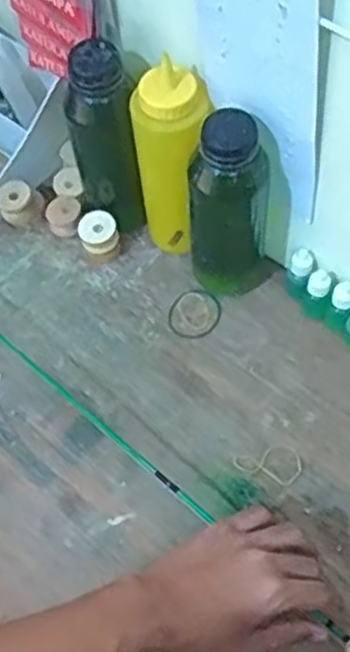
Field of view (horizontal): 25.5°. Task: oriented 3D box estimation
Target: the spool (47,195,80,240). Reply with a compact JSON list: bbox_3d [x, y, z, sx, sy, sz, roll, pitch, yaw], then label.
[{"bbox_3d":[-0.105,-0.104,0.730,0.032,0.027,0.035,-2,62,4],"label":"spool"}]

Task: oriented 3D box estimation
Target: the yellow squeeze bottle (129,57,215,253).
[{"bbox_3d":[-0.004,-0.129,0.644,0.059,0.193,0.054,-2,62,4],"label":"yellow squeeze bottle"}]

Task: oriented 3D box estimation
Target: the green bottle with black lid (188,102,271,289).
[{"bbox_3d":[0.043,-0.087,0.622,0.061,0.189,0.063,-2,62,4],"label":"green bottle with black lid"}]

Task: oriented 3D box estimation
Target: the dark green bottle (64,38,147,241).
[{"bbox_3d":[-0.059,-0.148,0.655,0.050,0.197,0.052,-15,62,-3],"label":"dark green bottle"}]

